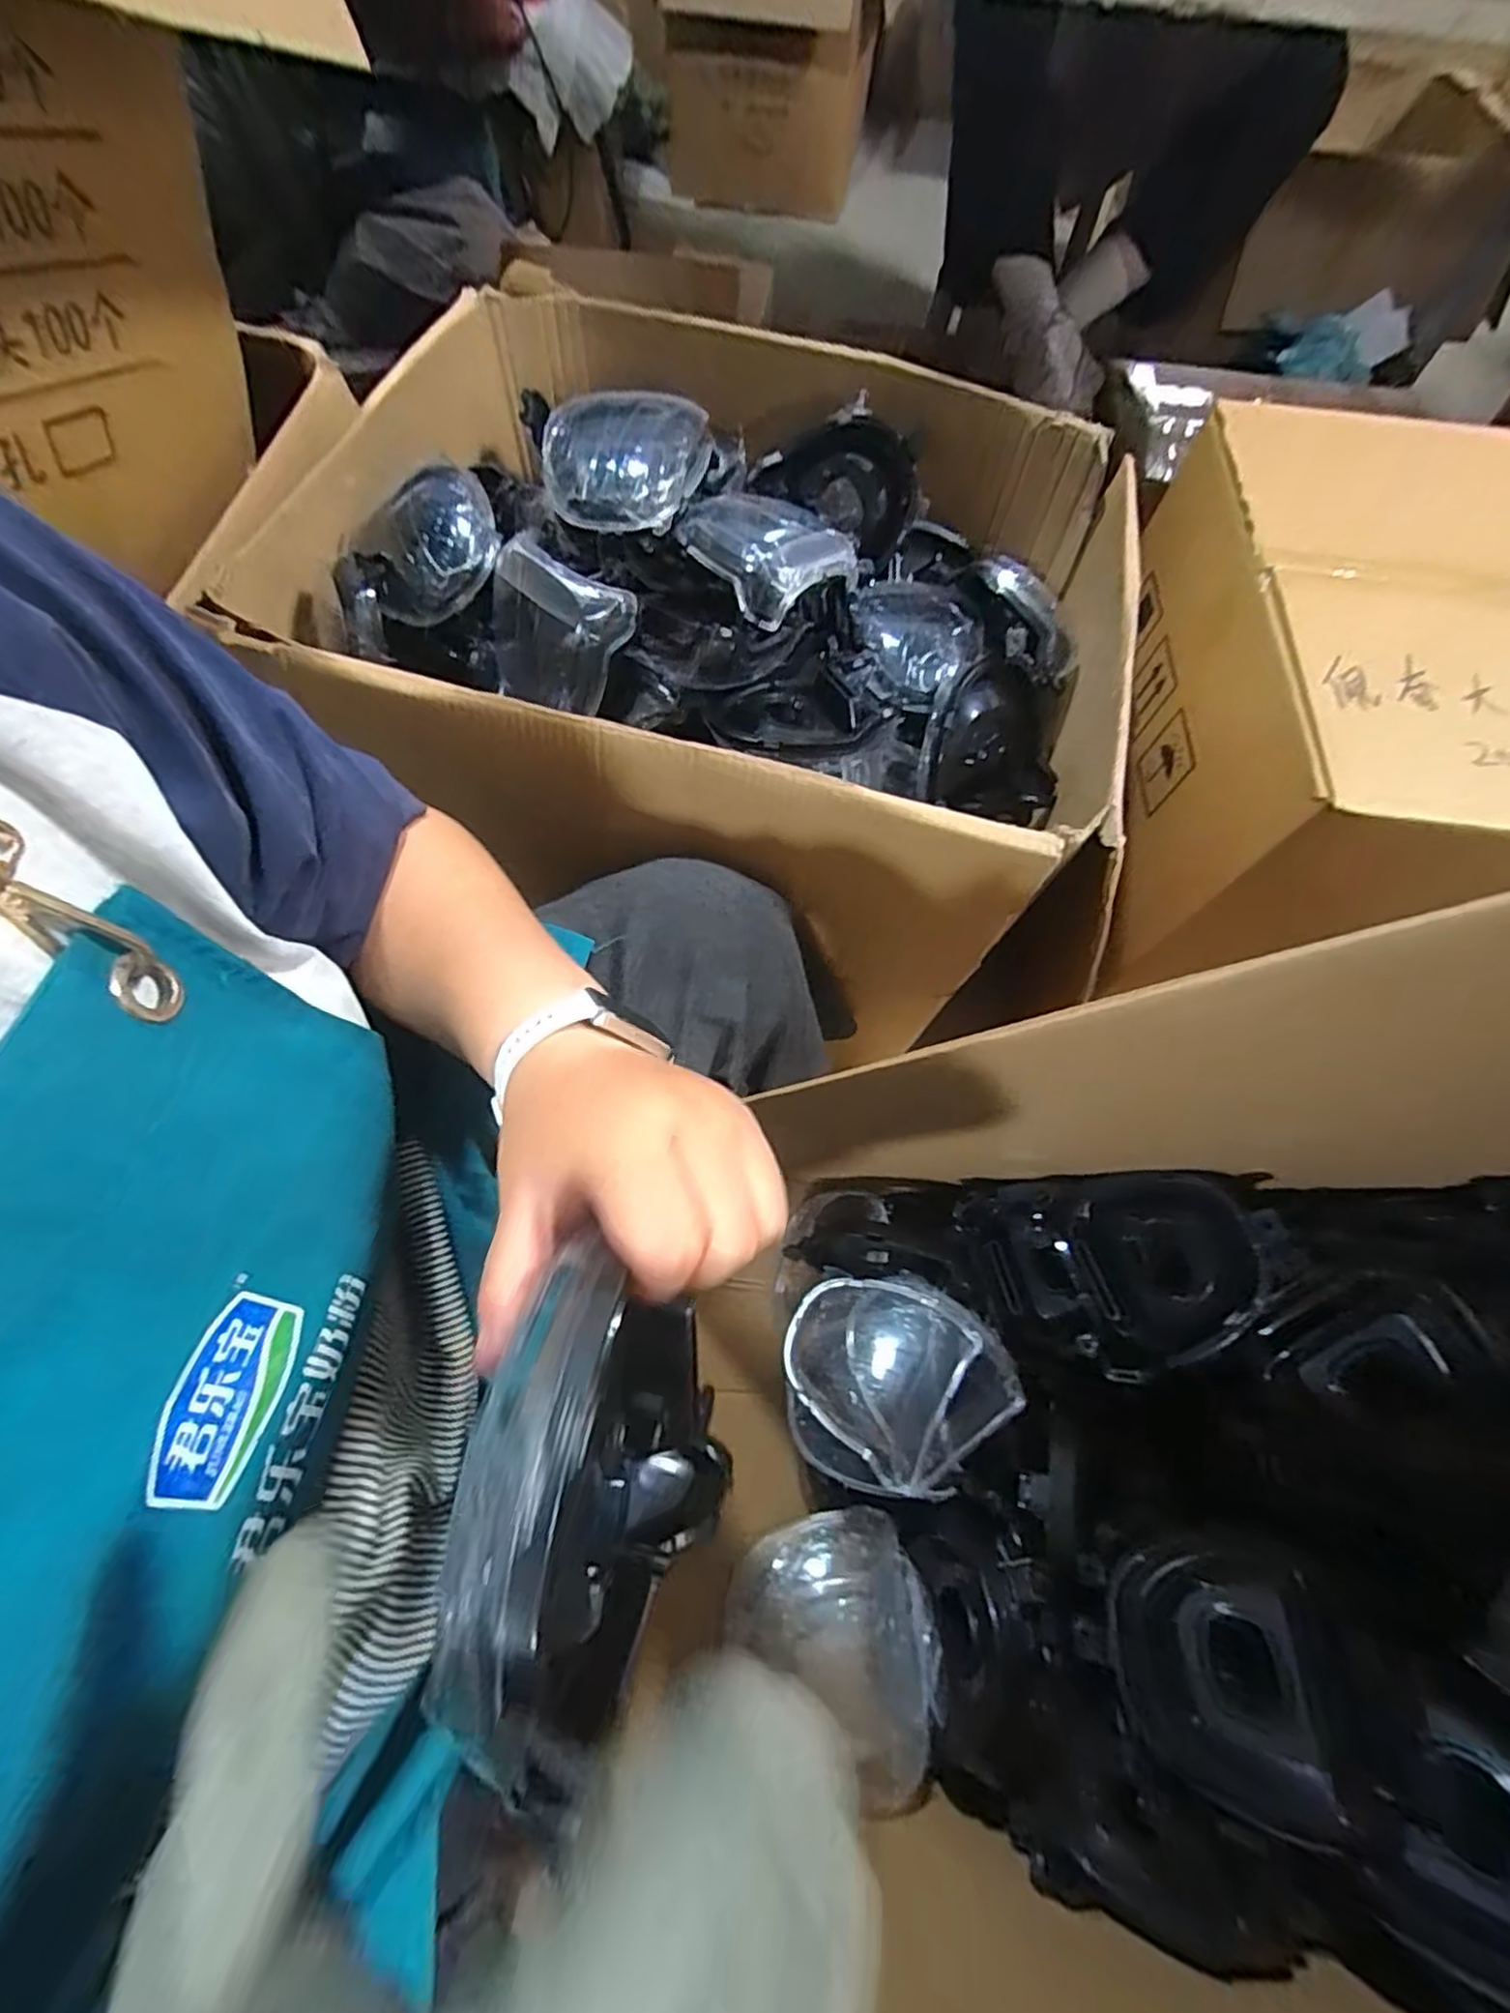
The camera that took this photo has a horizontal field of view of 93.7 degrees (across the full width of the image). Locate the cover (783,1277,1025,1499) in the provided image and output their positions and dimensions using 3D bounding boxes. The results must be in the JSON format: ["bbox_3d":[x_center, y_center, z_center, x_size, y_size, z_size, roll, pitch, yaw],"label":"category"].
[{"bbox_3d":[0.107,0.290,0.545,0.158,0.094,0.143,2,66,-2],"label":"cover"}]

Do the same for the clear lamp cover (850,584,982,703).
[{"bbox_3d":[0.144,-0.339,0.650,0.115,0.038,0.099,29,68,10],"label":"clear lamp cover"}]

